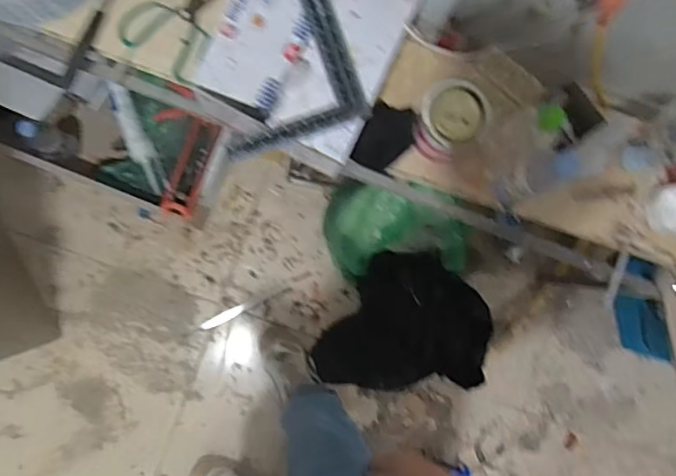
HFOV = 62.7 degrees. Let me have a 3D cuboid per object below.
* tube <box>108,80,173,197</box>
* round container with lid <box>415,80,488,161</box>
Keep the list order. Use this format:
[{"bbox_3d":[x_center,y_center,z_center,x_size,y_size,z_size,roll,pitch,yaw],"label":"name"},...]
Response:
[{"bbox_3d":[-0.471,-0.226,1.306,0.057,0.040,0.305,-25,88,-5],"label":"tube"},{"bbox_3d":[0.165,-0.177,0.824,0.097,0.089,0.092,0,87,-3],"label":"round container with lid"}]

